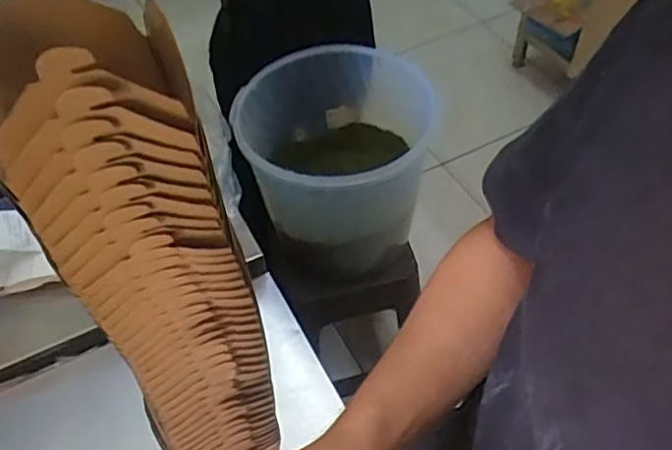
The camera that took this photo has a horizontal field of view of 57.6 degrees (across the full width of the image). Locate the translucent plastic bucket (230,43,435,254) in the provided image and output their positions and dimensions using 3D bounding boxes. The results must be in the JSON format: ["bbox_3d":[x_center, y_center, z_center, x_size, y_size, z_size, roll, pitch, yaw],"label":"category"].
[{"bbox_3d":[0.004,-0.110,1.118,0.320,0.274,0.315,-19,53,-12],"label":"translucent plastic bucket"}]

